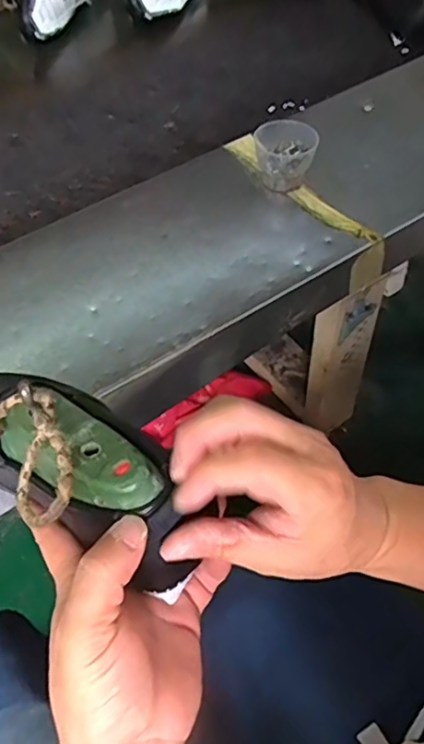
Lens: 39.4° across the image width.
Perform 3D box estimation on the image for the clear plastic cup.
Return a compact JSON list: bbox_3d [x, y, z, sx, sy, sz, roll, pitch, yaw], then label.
[{"bbox_3d":[0.074,-0.221,0.598,0.060,0.049,0.053,3,54,5],"label":"clear plastic cup"}]

